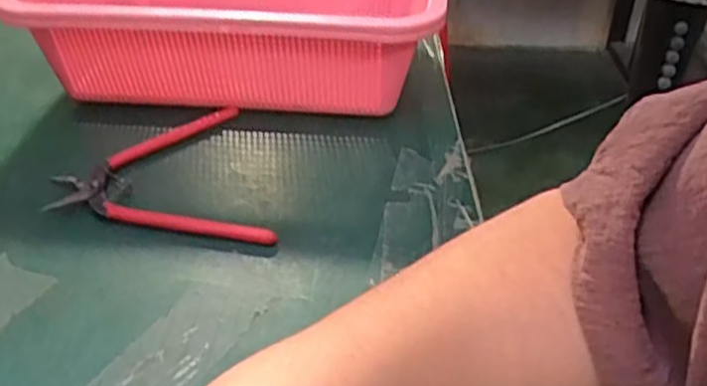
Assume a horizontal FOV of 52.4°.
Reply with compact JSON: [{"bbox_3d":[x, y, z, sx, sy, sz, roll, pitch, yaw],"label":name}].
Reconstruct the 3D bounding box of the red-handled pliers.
[{"bbox_3d":[-0.104,-0.018,0.457,0.138,0.012,0.124,6,37,8],"label":"red-handled pliers"}]

